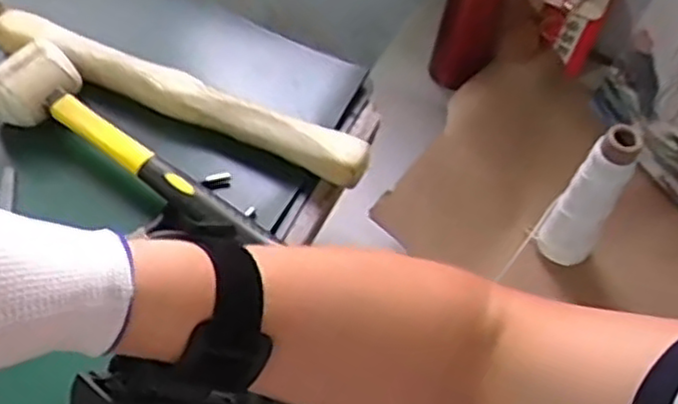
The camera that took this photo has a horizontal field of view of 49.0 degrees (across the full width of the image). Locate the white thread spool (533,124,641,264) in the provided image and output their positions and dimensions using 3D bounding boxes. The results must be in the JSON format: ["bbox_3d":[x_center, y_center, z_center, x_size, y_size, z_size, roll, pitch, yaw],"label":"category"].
[{"bbox_3d":[0.225,0.005,0.680,0.050,0.174,0.052,3,55,-4],"label":"white thread spool"}]

